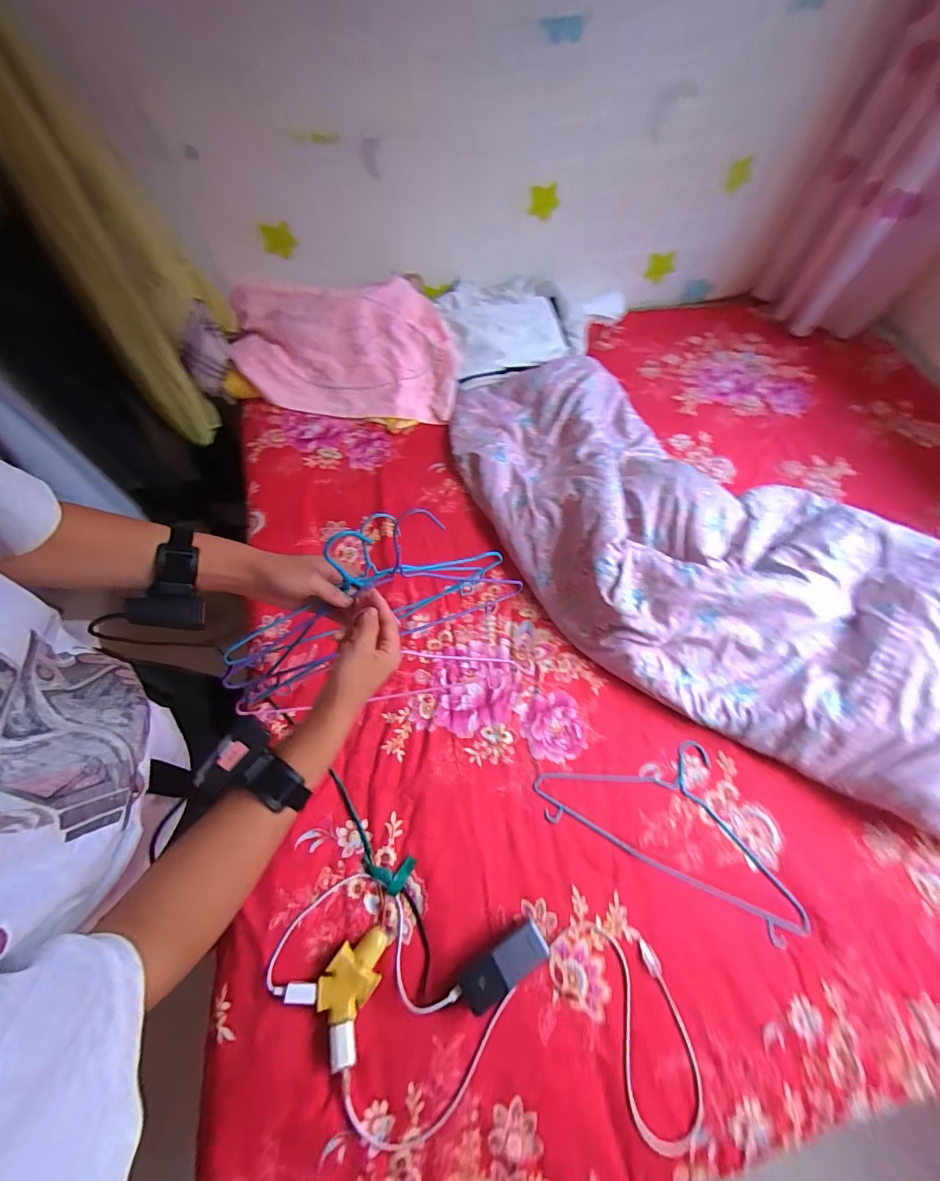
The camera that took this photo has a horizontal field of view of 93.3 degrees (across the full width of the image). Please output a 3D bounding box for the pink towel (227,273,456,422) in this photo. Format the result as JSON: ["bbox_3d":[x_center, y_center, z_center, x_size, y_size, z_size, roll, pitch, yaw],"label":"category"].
[{"bbox_3d":[-0.339,-0.650,1.206,0.593,0.082,0.374,-2,95,-2],"label":"pink towel"}]

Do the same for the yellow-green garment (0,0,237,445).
[{"bbox_3d":[-0.687,-0.661,0.895,0.279,0.685,0.136,-26,64,-13],"label":"yellow-green garment"}]

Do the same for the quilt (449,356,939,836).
[{"bbox_3d":[0.500,-0.096,0.948,1.424,0.143,0.664,34,67,18],"label":"quilt"}]

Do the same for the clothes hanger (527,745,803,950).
[{"bbox_3d":[0.347,0.367,0.764,0.440,0.018,0.235,23,64,16],"label":"clothes hanger"}]

